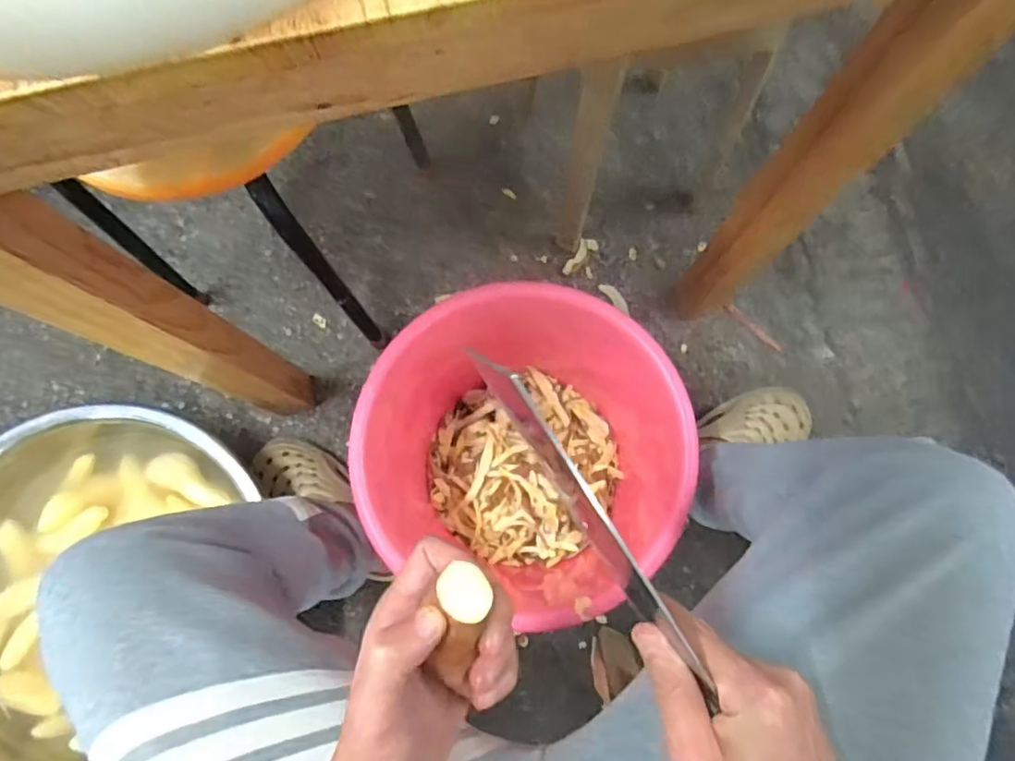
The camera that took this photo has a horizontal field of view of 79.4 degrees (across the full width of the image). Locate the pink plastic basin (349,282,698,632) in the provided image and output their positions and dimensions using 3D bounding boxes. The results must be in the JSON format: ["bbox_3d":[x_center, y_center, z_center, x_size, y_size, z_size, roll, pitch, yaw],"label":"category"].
[{"bbox_3d":[0.018,0.092,0.770,0.335,0.306,0.352,0,78,1],"label":"pink plastic basin"}]

